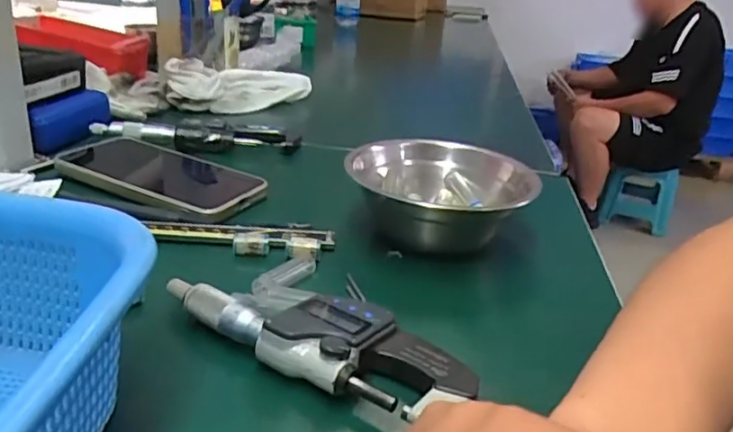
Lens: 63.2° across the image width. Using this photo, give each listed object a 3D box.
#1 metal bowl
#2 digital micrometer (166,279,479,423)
[{"bbox_3d":[0.049,-0.010,0.409,0.120,0.049,0.119,5,23,-2],"label":"metal bowl"},{"bbox_3d":[-0.025,0.055,0.281,0.151,0.023,0.050,16,25,23],"label":"digital micrometer"}]

